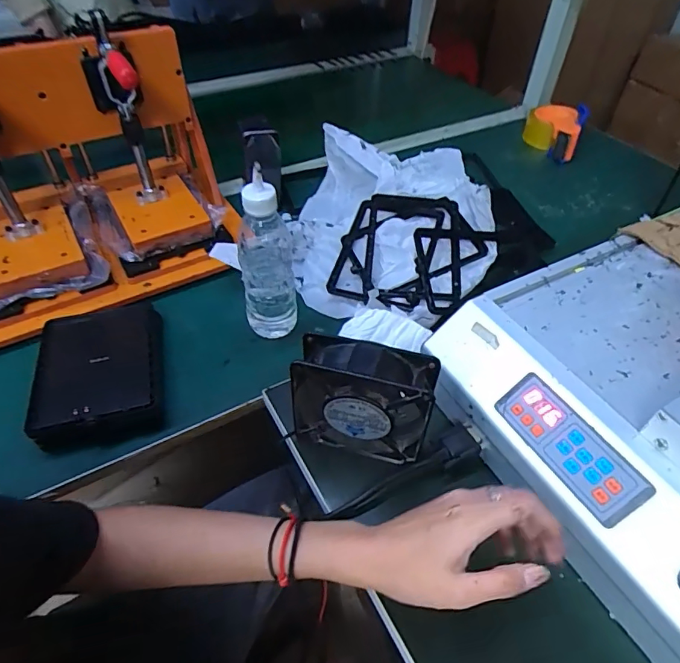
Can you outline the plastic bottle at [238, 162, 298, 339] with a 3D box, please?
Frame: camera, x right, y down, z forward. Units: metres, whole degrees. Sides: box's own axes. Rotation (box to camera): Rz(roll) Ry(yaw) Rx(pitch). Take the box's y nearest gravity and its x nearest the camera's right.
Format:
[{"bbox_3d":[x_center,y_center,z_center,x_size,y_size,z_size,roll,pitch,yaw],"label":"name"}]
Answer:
[{"bbox_3d":[-0.082,-0.078,0.524,0.057,0.186,0.064,-12,49,-13],"label":"plastic bottle"}]

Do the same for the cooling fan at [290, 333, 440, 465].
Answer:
[{"bbox_3d":[0.022,0.062,0.427,0.122,0.116,0.045,12,48,9],"label":"cooling fan"}]

